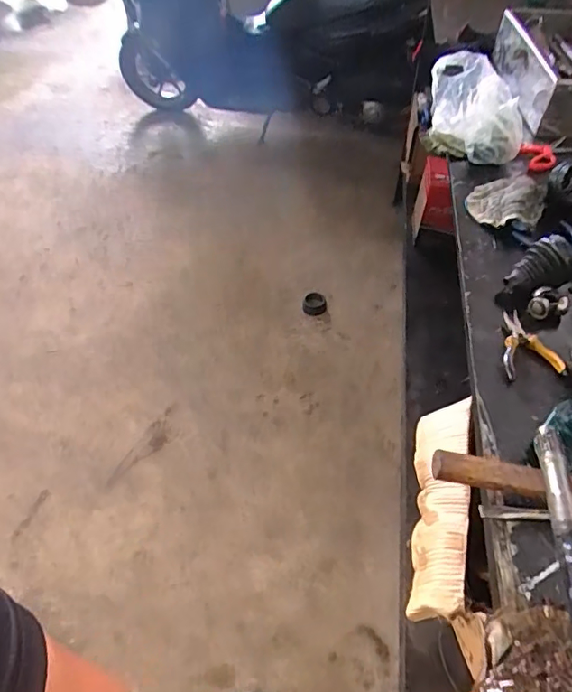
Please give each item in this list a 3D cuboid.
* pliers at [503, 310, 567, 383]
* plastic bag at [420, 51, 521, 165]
[{"bbox_3d":[0.317,-0.001,0.694,0.078,0.015,0.114,-13,51,-11],"label":"pliers"},{"bbox_3d":[0.439,-0.573,1.178,0.198,0.111,0.362,8,50,7],"label":"plastic bag"}]

